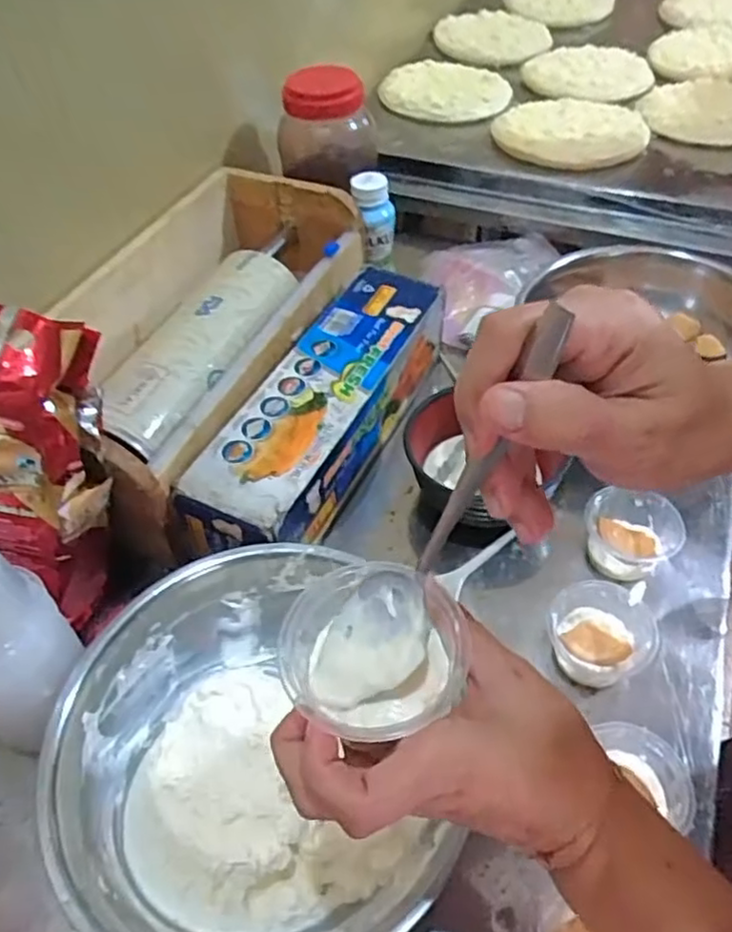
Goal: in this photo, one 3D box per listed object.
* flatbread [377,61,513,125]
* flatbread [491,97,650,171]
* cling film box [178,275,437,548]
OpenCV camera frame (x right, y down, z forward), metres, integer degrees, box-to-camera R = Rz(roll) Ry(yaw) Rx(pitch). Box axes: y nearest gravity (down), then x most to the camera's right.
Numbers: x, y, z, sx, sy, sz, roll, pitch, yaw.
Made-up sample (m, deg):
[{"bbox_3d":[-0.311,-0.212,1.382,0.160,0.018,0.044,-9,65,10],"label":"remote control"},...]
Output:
[{"bbox_3d":[0.129,-0.613,1.091,0.204,0.030,0.204,0,49,1],"label":"flatbread"},{"bbox_3d":[0.298,-0.486,0.972,0.204,0.028,0.237,20,52,17],"label":"flatbread"},{"bbox_3d":[-0.040,-0.053,0.632,0.103,0.087,0.336,21,53,18],"label":"cling film box"}]

